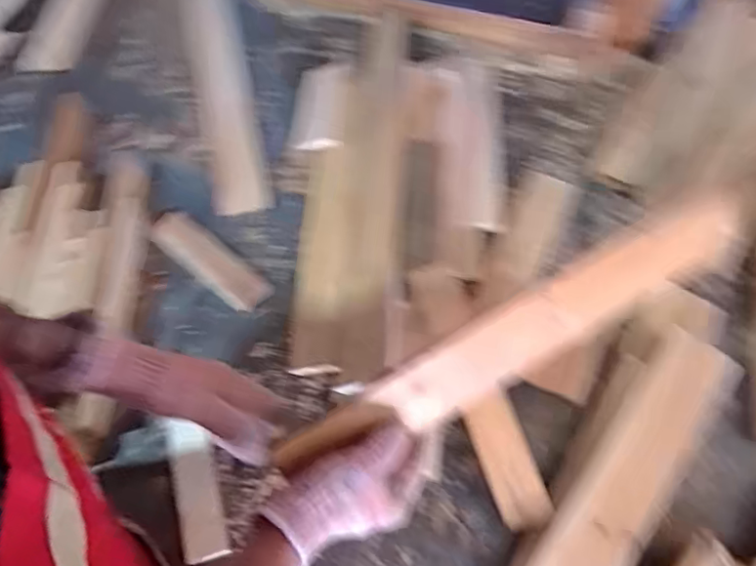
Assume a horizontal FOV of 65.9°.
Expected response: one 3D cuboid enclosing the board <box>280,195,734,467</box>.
[{"bbox_3d":[0.131,0.050,0.530,0.470,0.021,0.063,-28,101,-5],"label":"board"}]

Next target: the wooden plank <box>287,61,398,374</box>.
[{"bbox_3d":[-0.043,-0.105,0.852,0.151,0.033,0.513,-11,58,25],"label":"wooden plank"}]

